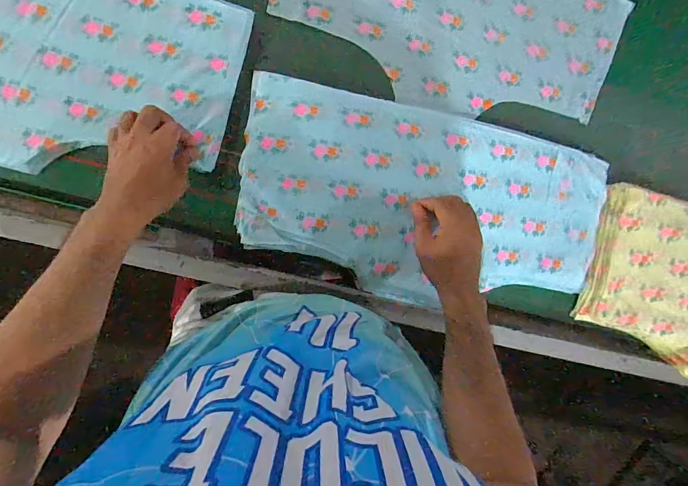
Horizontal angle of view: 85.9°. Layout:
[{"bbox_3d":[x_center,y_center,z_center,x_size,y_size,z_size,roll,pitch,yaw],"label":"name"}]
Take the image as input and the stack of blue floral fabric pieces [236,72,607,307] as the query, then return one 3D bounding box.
[{"bbox_3d":[0.131,-0.055,0.544,0.541,0.026,0.269,8,92,-11],"label":"stack of blue floral fabric pieces"}]

